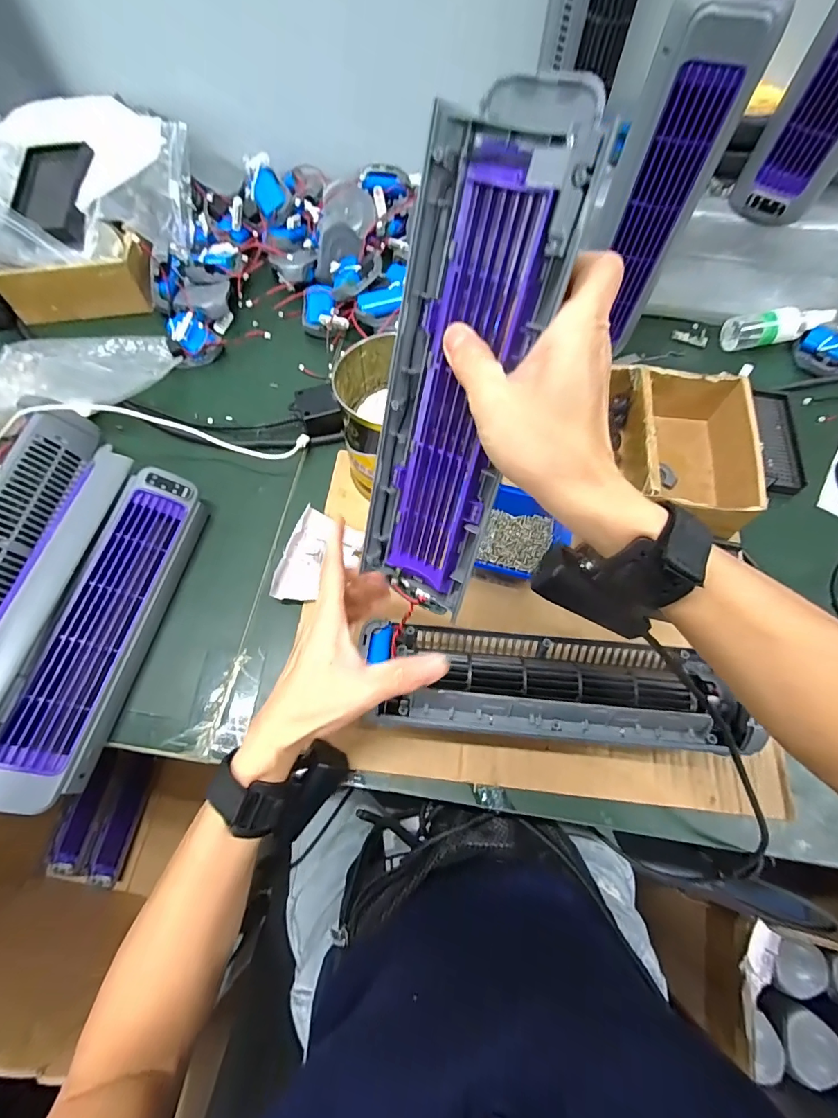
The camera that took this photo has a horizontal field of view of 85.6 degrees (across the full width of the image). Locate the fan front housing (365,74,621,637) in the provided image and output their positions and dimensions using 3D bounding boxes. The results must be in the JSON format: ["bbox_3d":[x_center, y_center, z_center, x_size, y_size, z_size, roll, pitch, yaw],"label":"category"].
[{"bbox_3d":[0.019,-0.085,0.267,0.079,0.289,0.036,18,34,6],"label":"fan front housing"}]

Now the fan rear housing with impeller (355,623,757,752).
[{"bbox_3d":[0.104,0.106,0.377,0.289,0.074,0.084,4,65,0],"label":"fan rear housing with impeller"}]

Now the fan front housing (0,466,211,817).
[{"bbox_3d":[-0.276,0.053,0.396,0.082,0.038,0.285,34,58,-34],"label":"fan front housing"}]

